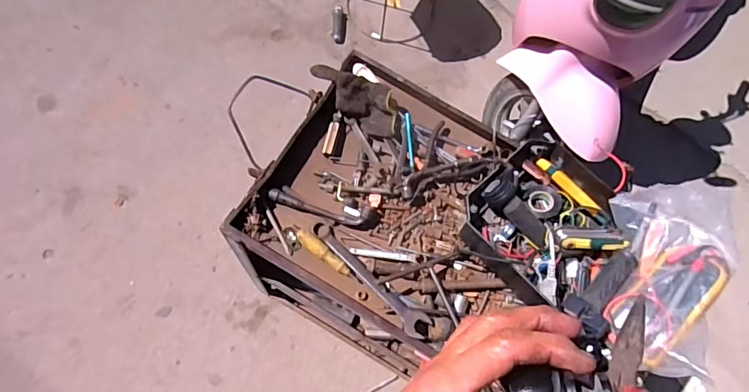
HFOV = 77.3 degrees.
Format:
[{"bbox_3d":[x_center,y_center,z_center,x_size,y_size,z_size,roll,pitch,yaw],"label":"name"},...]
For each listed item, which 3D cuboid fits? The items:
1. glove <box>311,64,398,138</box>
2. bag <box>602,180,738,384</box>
[{"bbox_3d":[-0.026,-0.182,0.829,0.179,0.040,0.089,38,72,-6],"label":"glove"},{"bbox_3d":[0.424,0.113,0.666,0.149,0.070,0.277,13,69,0],"label":"bag"}]

